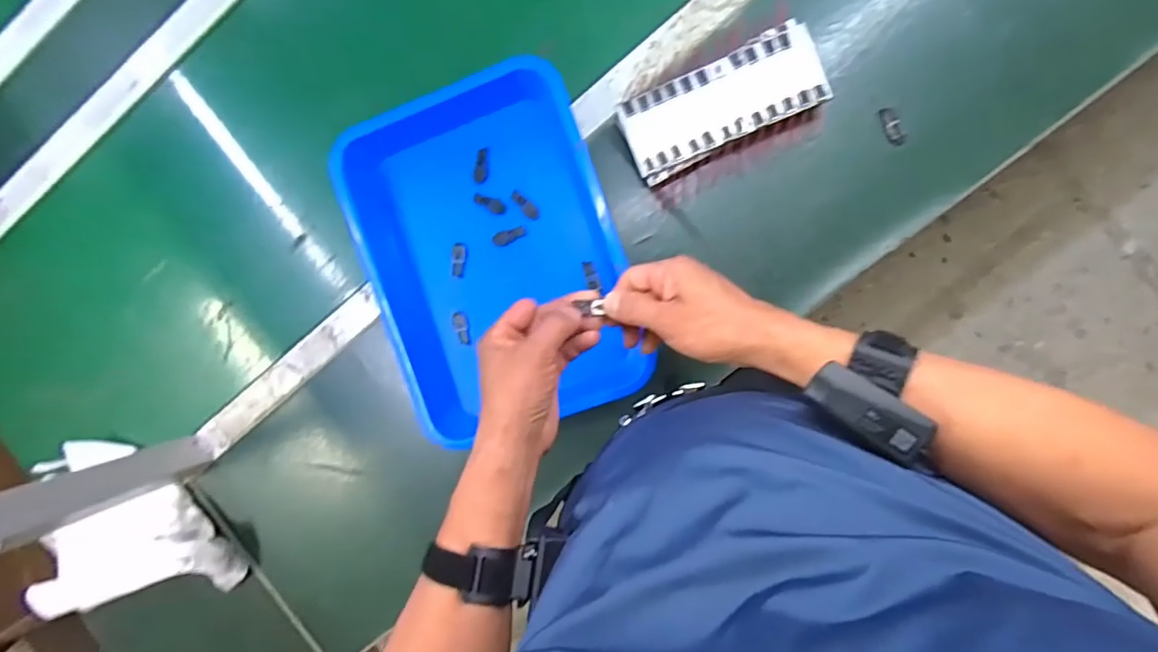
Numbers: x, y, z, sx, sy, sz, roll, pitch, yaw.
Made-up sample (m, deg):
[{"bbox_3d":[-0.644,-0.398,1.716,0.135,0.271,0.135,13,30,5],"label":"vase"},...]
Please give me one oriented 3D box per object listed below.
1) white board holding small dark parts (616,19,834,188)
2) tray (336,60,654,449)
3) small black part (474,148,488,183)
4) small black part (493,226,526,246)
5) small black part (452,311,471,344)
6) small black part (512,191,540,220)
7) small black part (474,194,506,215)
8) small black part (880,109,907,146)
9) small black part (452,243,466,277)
[{"bbox_3d":[0.147,-0.228,0.568,0.200,0.034,0.085,-25,91,8],"label":"white board holding small dark parts"},{"bbox_3d":[-0.095,-0.072,0.601,0.272,0.047,0.374,-20,91,8],"label":"tray"},{"bbox_3d":[-0.109,-0.179,0.611,0.013,0.005,0.037,12,95,6],"label":"small black part"},{"bbox_3d":[-0.078,-0.100,0.609,0.037,0.008,0.016,-12,92,8],"label":"small black part"},{"bbox_3d":[-0.133,0.003,0.620,0.016,0.004,0.037,-16,92,8],"label":"small black part"},{"bbox_3d":[-0.059,-0.134,0.608,0.039,0.005,0.015,42,97,2],"label":"small black part"},{"bbox_3d":[-0.100,-0.137,0.613,0.037,0.004,0.016,20,96,5],"label":"small black part"},{"bbox_3d":[0.320,-0.204,0.558,0.016,0.004,0.040,-25,91,8],"label":"small black part"},{"bbox_3d":[-0.137,-0.075,0.618,0.015,0.006,0.037,4,94,7],"label":"small black part"}]

